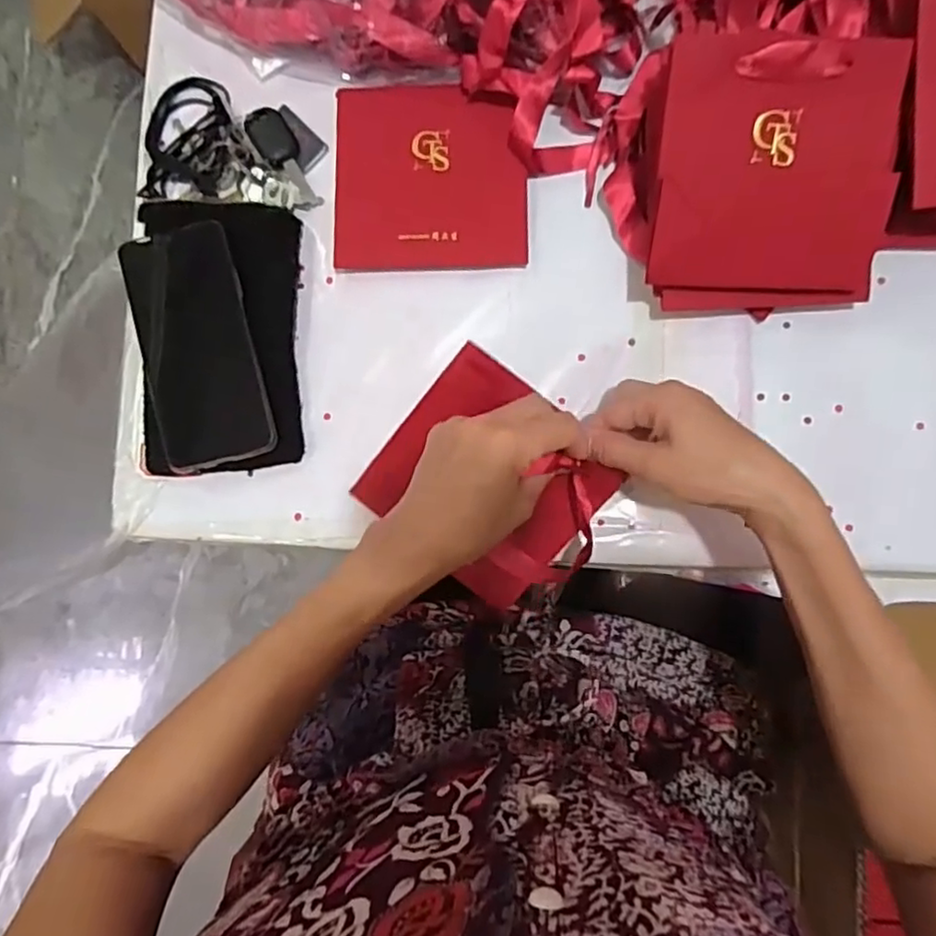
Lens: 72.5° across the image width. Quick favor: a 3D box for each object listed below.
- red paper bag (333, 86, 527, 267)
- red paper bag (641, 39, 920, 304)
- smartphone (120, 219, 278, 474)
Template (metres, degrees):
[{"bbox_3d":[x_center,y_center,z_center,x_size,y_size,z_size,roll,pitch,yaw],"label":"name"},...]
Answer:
[{"bbox_3d":[-0.028,-0.216,0.471,0.138,0.010,0.140,-2,85,3],"label":"red paper bag"},{"bbox_3d":[0.194,-0.185,0.401,0.147,0.011,0.141,0,116,-1],"label":"red paper bag"},{"bbox_3d":[-0.193,-0.085,0.451,0.079,0.008,0.166,-15,91,0],"label":"smartphone"}]

